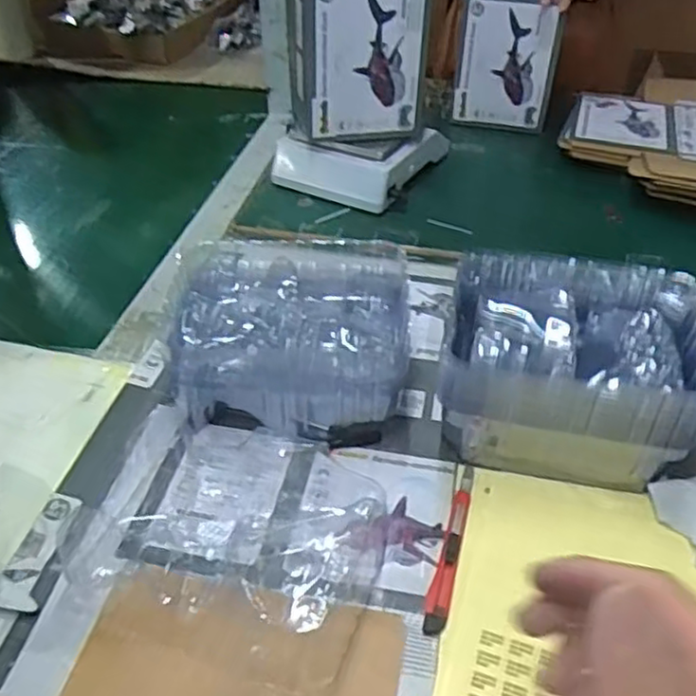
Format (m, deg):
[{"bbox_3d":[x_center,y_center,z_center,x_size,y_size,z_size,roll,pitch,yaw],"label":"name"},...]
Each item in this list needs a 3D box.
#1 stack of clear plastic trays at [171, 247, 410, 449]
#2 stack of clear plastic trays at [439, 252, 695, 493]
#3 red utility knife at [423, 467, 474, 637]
[{"bbox_3d":[-0.051,-0.014,0.642,0.214,0.103,0.189,2,41,1],"label":"stack of clear plastic trays"},{"bbox_3d":[0.187,0.015,0.599,0.195,0.118,0.166,11,42,11],"label":"stack of clear plastic trays"},{"bbox_3d":[0.079,0.146,0.524,0.016,0.004,0.153,12,42,12],"label":"red utility knife"}]

